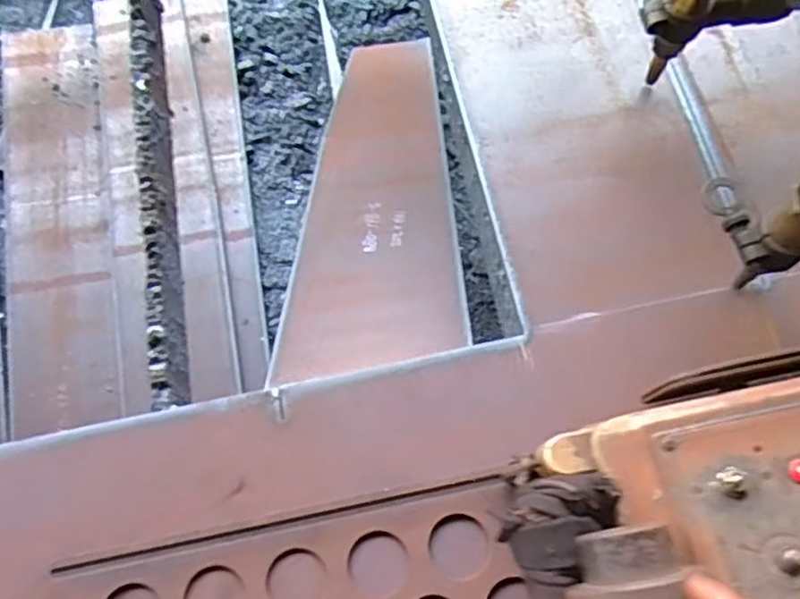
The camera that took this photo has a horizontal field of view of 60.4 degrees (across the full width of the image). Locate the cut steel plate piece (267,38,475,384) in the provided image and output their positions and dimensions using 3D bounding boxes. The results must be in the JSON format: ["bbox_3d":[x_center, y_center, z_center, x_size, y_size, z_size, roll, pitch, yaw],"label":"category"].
[{"bbox_3d":[-0.029,-0.243,1.090,0.188,0.014,1.069,-4,35,3],"label":"cut steel plate piece"}]

